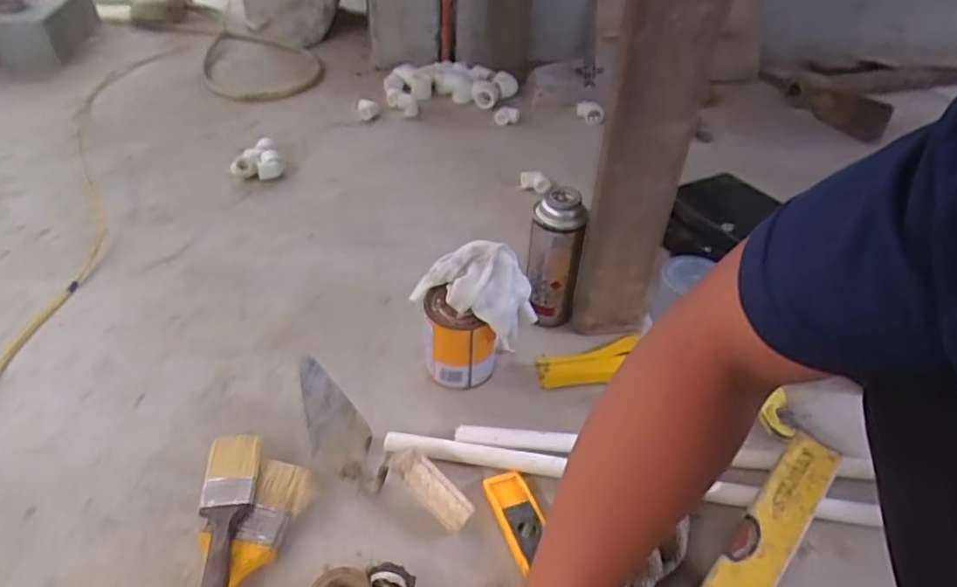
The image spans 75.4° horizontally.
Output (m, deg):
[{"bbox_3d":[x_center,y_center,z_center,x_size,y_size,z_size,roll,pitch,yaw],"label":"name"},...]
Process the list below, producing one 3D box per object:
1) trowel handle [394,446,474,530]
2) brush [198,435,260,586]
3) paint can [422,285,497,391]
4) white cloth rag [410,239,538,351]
[{"bbox_3d":[-0.044,0.181,0.579,0.087,0.018,0.030,42,52,13],"label":"trowel handle"},{"bbox_3d":[-0.229,0.205,0.554,0.046,0.012,0.183,4,41,-14],"label":"brush"},{"bbox_3d":[-0.022,0.052,0.712,0.078,0.105,0.069,-7,40,-9],"label":"paint can"},{"bbox_3d":[-0.009,-0.002,0.679,0.141,0.095,0.057,9,41,7],"label":"white cloth rag"}]

